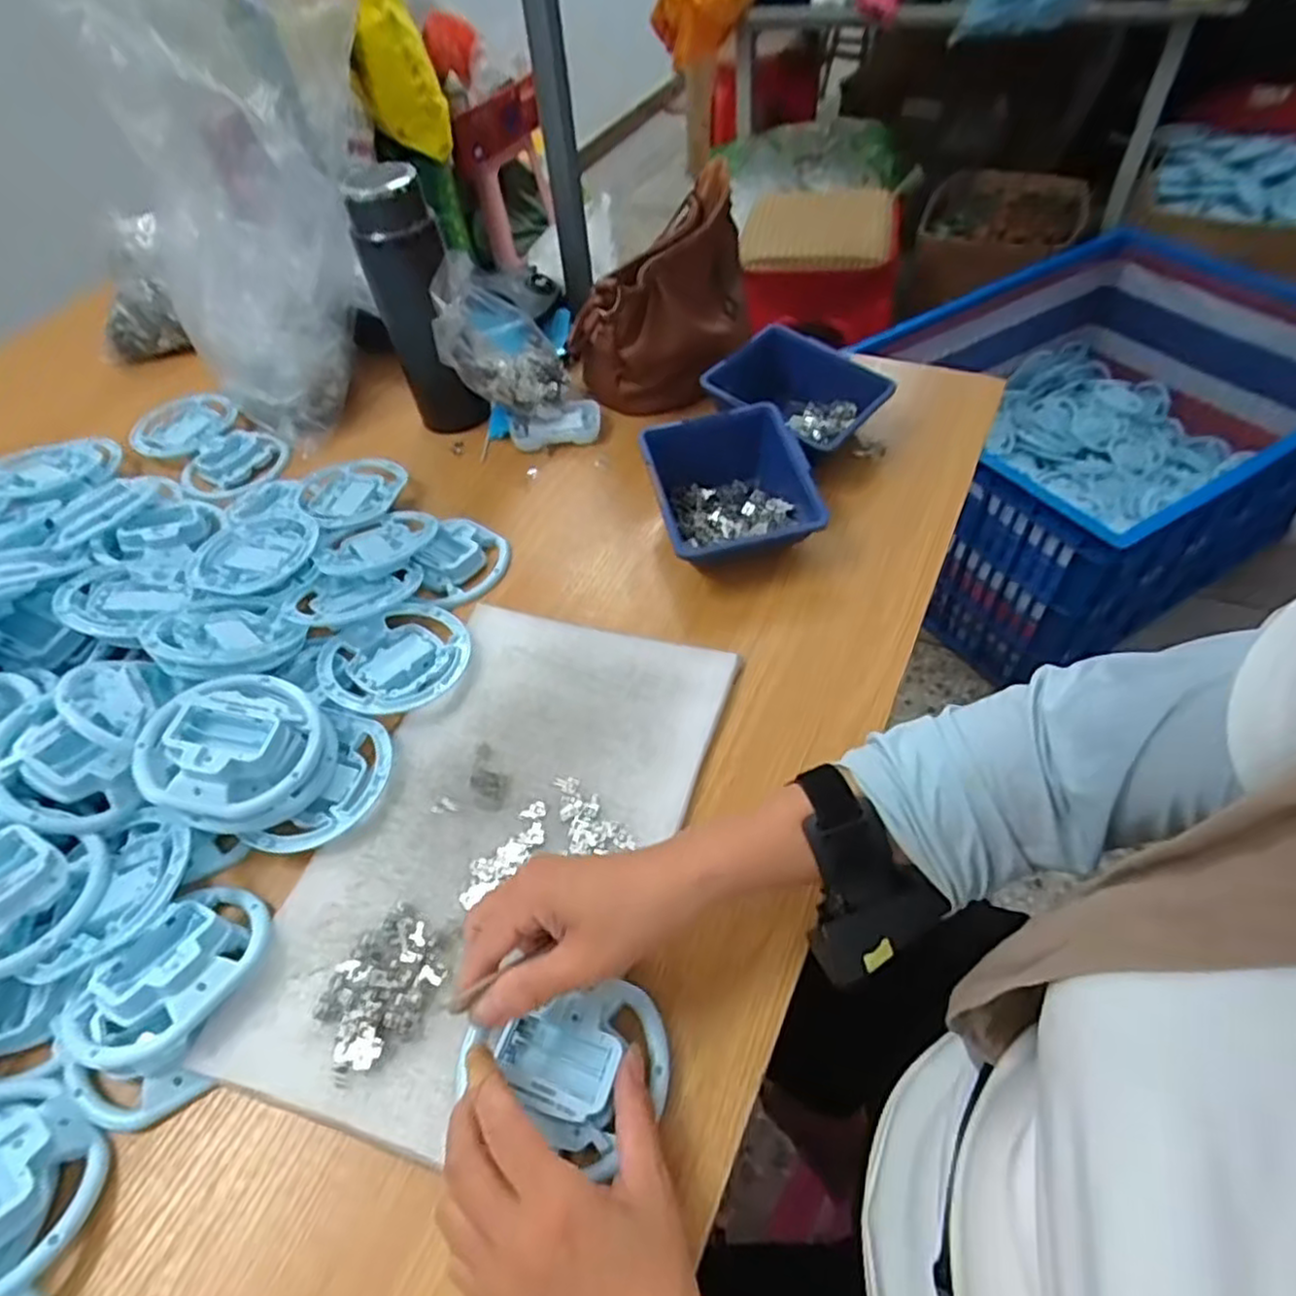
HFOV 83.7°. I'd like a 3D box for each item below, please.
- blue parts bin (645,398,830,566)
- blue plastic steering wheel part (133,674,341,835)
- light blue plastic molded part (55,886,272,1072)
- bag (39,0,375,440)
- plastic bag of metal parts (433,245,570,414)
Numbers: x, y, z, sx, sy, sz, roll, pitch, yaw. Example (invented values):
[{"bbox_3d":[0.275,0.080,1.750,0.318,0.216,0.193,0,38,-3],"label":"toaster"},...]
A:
[{"bbox_3d":[0.066,-0.124,0.591,0.120,0.062,0.137,-12,53,-7],"label":"blue parts bin"},{"bbox_3d":[-0.258,0.062,0.457,0.107,0.038,0.106,48,56,4],"label":"blue plastic steering wheel part"},{"bbox_3d":[-0.262,0.178,0.396,0.072,0.031,0.102,28,59,21],"label":"light blue plastic molded part"},{"bbox_3d":[-0.372,-0.417,0.673,0.168,0.323,0.209,19,56,16],"label":"bag"},{"bbox_3d":[-0.139,-0.299,0.697,0.116,0.132,0.105,-11,53,-6],"label":"plastic bag of metal parts"}]

